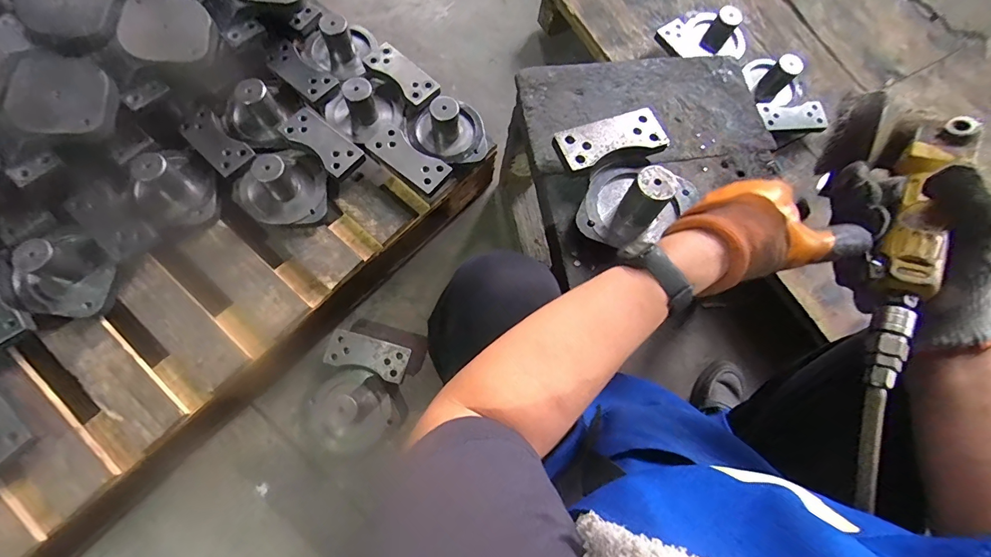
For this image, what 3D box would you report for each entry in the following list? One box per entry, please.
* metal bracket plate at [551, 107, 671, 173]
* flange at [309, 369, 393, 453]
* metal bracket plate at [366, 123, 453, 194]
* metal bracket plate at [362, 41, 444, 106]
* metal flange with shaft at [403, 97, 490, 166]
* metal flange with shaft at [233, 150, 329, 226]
[{"bbox_3d":[0.154,-0.184,0.558,0.144,0.016,0.061,-19,73,-9],"label":"metal bracket plate"},{"bbox_3d":[-0.253,0.228,0.719,0.132,0.093,0.126,1,71,-2],"label":"flange"},{"bbox_3d":[-0.150,-0.209,0.720,0.149,0.009,0.064,40,76,11],"label":"metal bracket plate"},{"bbox_3d":[-0.176,-0.383,0.777,0.166,0.015,0.059,43,75,11],"label":"metal bracket plate"},{"bbox_3d":[-0.088,-0.264,0.751,0.132,0.098,0.127,-19,74,-9],"label":"metal flange with shaft"},{"bbox_3d":[-0.360,-0.159,0.692,0.146,0.076,0.130,-5,72,-4],"label":"metal flange with shaft"}]

